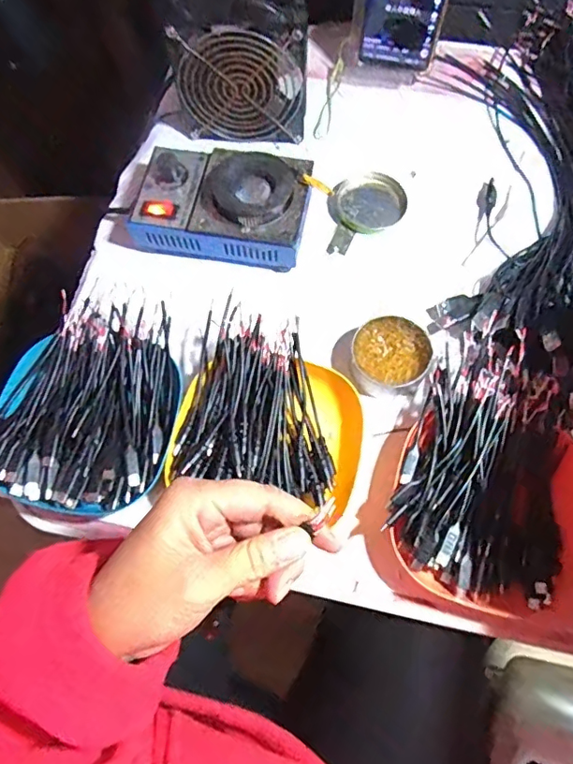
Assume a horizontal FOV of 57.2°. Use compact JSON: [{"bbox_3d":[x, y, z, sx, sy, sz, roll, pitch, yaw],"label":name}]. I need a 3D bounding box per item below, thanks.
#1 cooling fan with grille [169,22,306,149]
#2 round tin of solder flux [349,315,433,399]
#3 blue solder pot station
[{"bbox_3d":[-0.041,-0.270,0.486,0.113,0.108,0.028,1,70,3],"label":"cooling fan with grille"},{"bbox_3d":[0.084,-0.020,0.428,0.061,0.023,0.063,-1,70,2],"label":"round tin of solder flux"},{"bbox_3d":[-0.058,-0.159,0.472,0.152,0.059,0.098,6,70,4],"label":"blue solder pot station"}]

